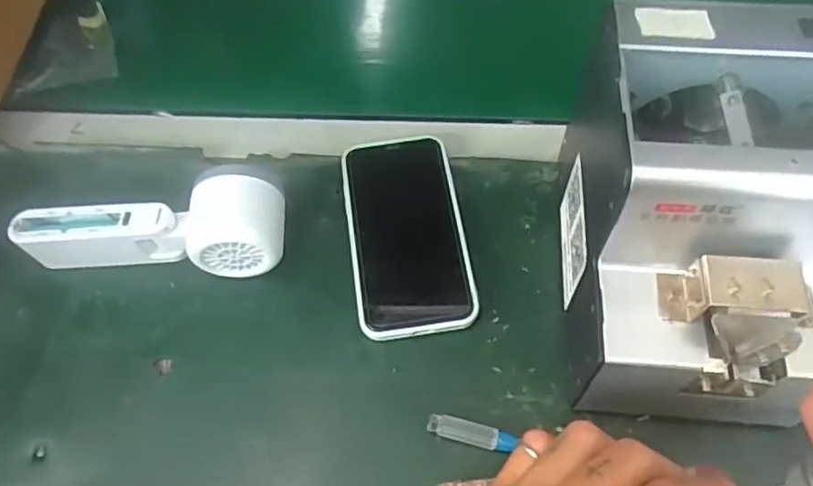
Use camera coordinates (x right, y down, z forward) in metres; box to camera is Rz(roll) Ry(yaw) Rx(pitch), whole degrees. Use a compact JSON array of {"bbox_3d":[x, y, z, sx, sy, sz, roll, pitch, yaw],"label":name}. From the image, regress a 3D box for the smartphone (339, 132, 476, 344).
[{"bbox_3d":[-0.001,-0.008,0.420,0.074,0.013,0.142,-8,60,-3],"label":"smartphone"}]

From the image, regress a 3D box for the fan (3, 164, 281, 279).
[{"bbox_3d":[-0.160,-0.013,0.400,0.166,0.045,0.059,0,60,1],"label":"fan"}]

